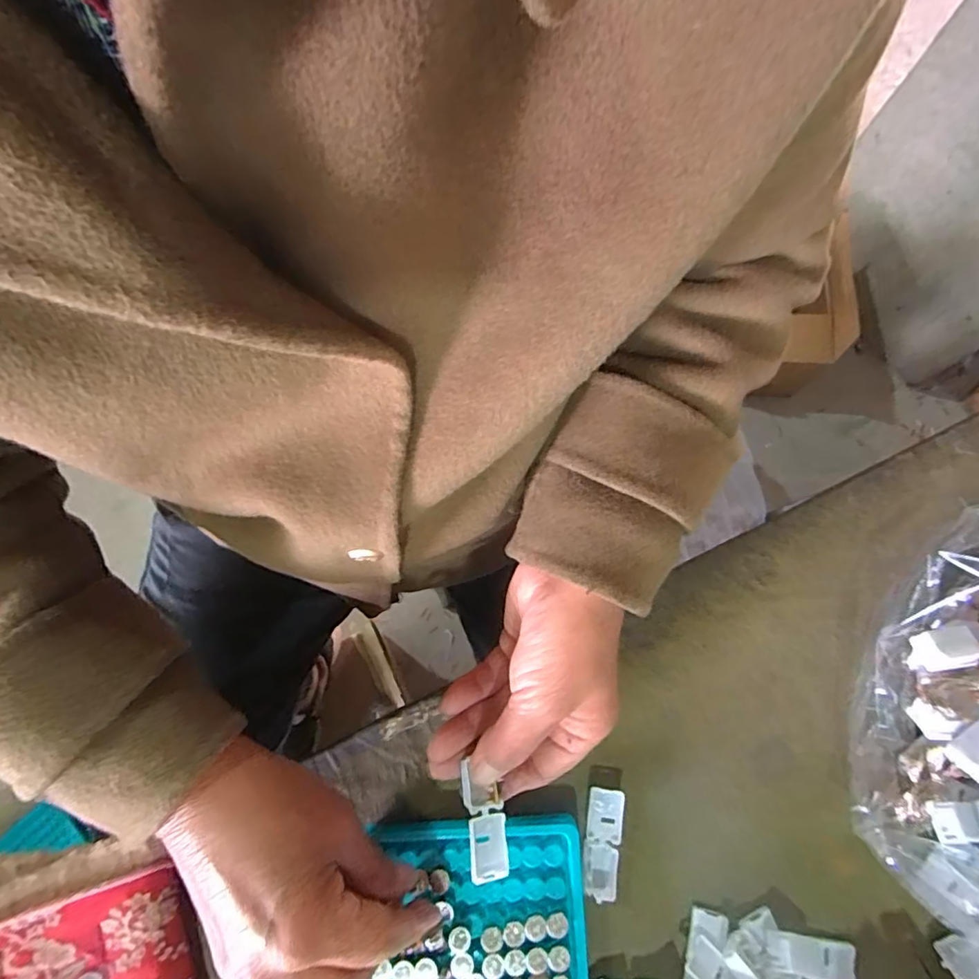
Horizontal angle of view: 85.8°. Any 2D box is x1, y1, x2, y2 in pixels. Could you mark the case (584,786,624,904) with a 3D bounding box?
[{"bbox_3d":[0.064,0.199,0.298,0.019,0.012,0.054,6,75,2],"label":"case"}]

